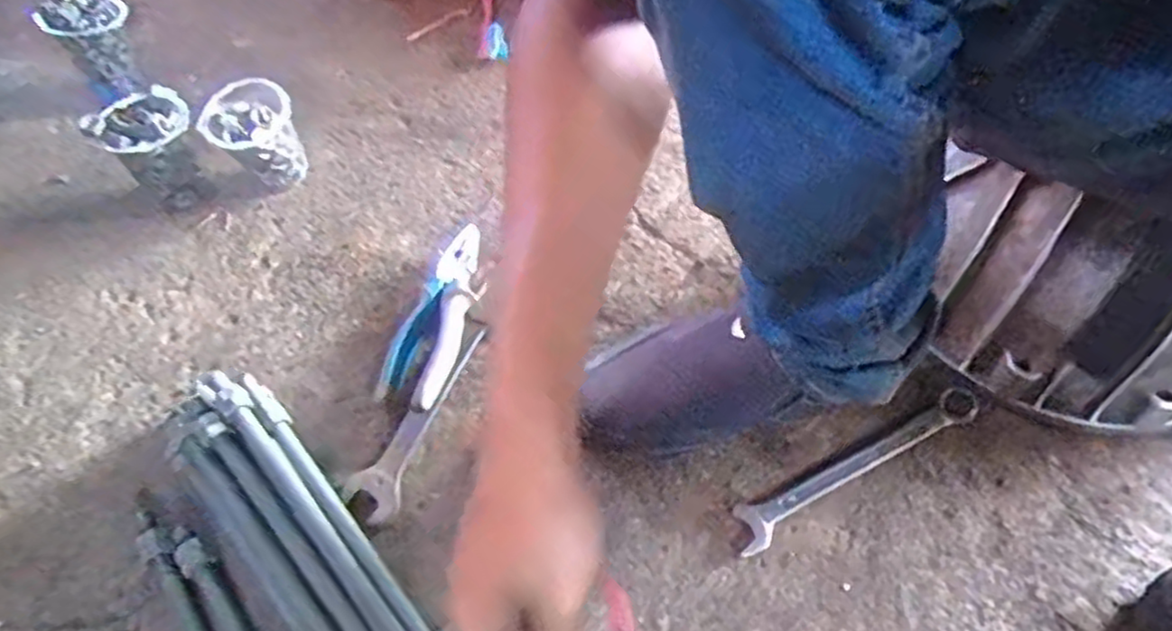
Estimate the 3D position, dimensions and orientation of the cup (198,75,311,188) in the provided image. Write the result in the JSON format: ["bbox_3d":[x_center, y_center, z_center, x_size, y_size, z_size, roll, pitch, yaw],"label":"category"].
[{"bbox_3d":[-0.290,-0.151,0.640,0.075,0.091,0.066,-28,60,-19],"label":"cup"}]

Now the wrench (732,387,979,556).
[{"bbox_3d":[0.200,0.107,0.519,0.215,0.008,0.029,-23,59,-16],"label":"wrench"}]

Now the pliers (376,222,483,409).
[{"bbox_3d":[-0.115,-0.002,0.572,0.055,0.032,0.182,14,56,8],"label":"pliers"}]

